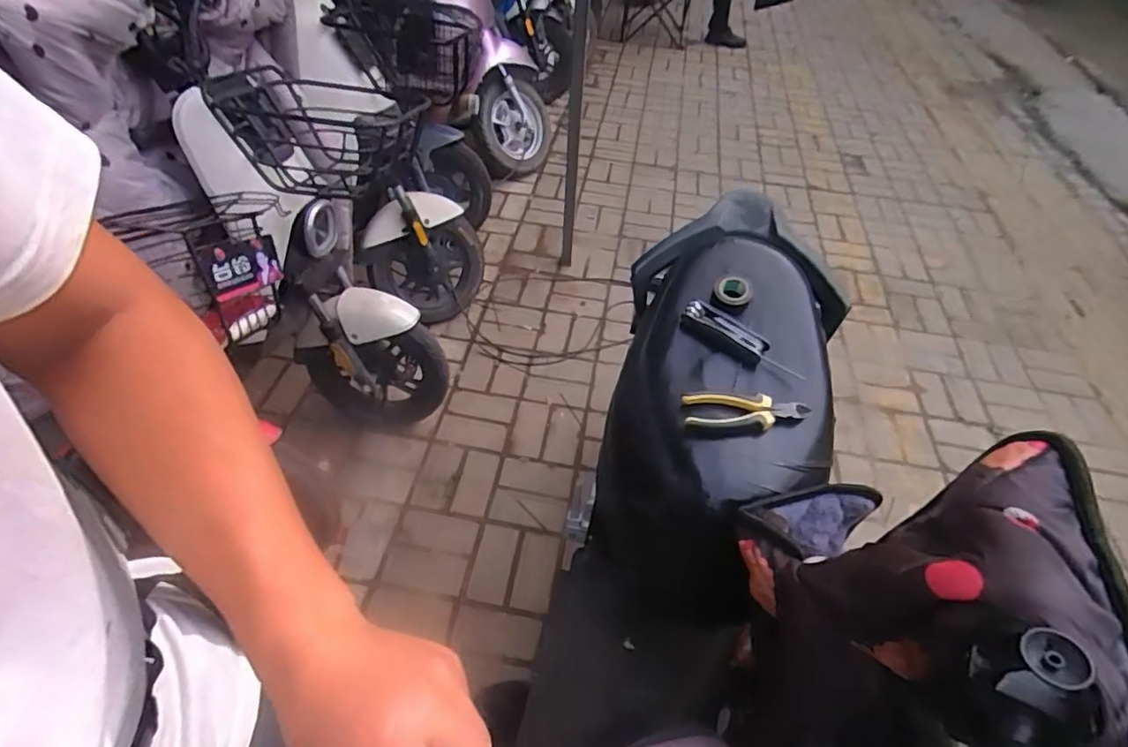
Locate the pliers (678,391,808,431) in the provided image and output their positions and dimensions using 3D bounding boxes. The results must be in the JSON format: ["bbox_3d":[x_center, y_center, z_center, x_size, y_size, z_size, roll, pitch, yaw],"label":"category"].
[{"bbox_3d":[0.225,0.044,0.704,0.154,0.020,0.052,2,48,-4],"label":"pliers"}]

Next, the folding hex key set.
[{"bbox_3d":[0.228,-0.045,0.731,0.158,0.032,0.034,32,53,21],"label":"folding hex key set"}]

